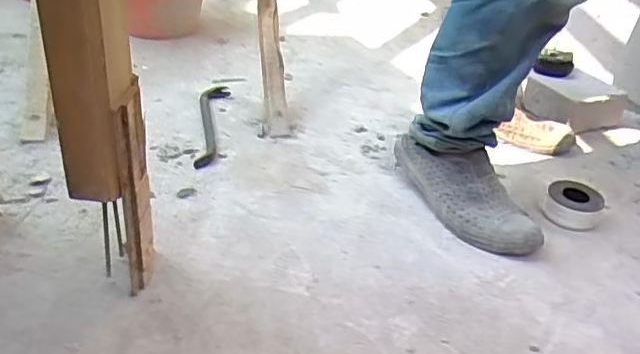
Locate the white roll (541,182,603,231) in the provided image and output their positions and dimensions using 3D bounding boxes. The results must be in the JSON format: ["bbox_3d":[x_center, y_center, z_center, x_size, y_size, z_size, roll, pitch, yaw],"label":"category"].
[{"bbox_3d":[0.393,0.047,0.914,0.082,0.039,0.087,5,32,-3],"label":"white roll"}]

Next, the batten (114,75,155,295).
[{"bbox_3d":[-0.205,0.023,0.655,0.027,0.249,0.064,-3,33,-15],"label":"batten"}]

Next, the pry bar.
[{"bbox_3d":[-0.200,-0.100,1.079,0.054,0.016,0.296,2,32,-7],"label":"pry bar"}]

